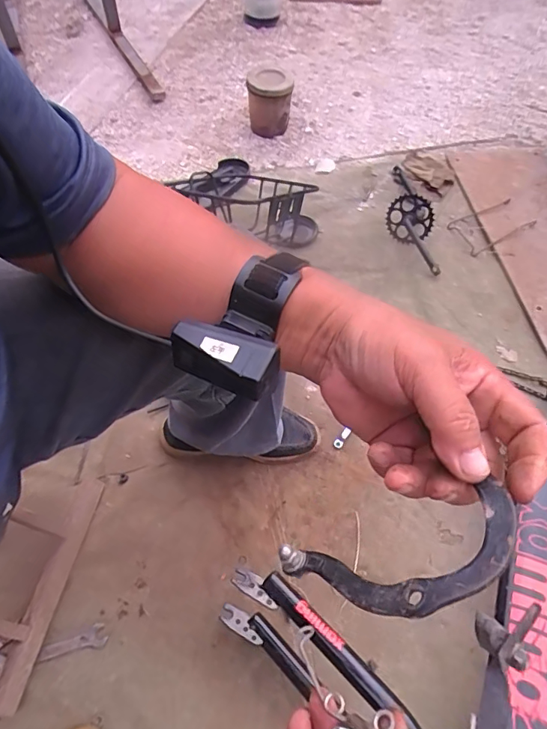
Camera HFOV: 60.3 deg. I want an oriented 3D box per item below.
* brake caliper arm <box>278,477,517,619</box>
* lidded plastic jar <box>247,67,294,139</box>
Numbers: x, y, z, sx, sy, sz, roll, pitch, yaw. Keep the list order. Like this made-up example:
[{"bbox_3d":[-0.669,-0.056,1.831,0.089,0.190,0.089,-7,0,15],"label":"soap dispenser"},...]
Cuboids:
[{"bbox_3d":[0.059,0.086,0.233,0.115,0.018,0.068,-17,29,34],"label":"brake caliper arm"},{"bbox_3d":[-0.008,-0.722,1.291,0.119,0.147,0.104,0,59,-1],"label":"lidded plastic jar"}]

